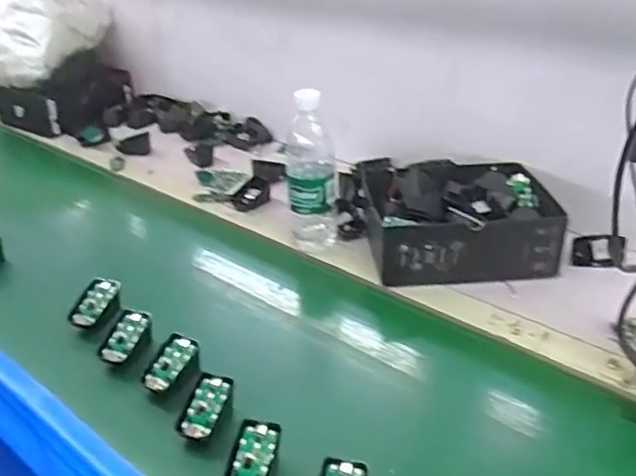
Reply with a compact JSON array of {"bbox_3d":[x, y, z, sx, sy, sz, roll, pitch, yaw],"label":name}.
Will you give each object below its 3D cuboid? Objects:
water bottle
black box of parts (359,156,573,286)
[{"bbox_3d":[-0.010,-0.089,0.869,0.066,0.213,0.060,-4,30,4],"label":"water bottle"},{"bbox_3d":[0.192,-0.036,0.886,0.236,0.100,0.206,-5,30,2],"label":"black box of parts"}]

